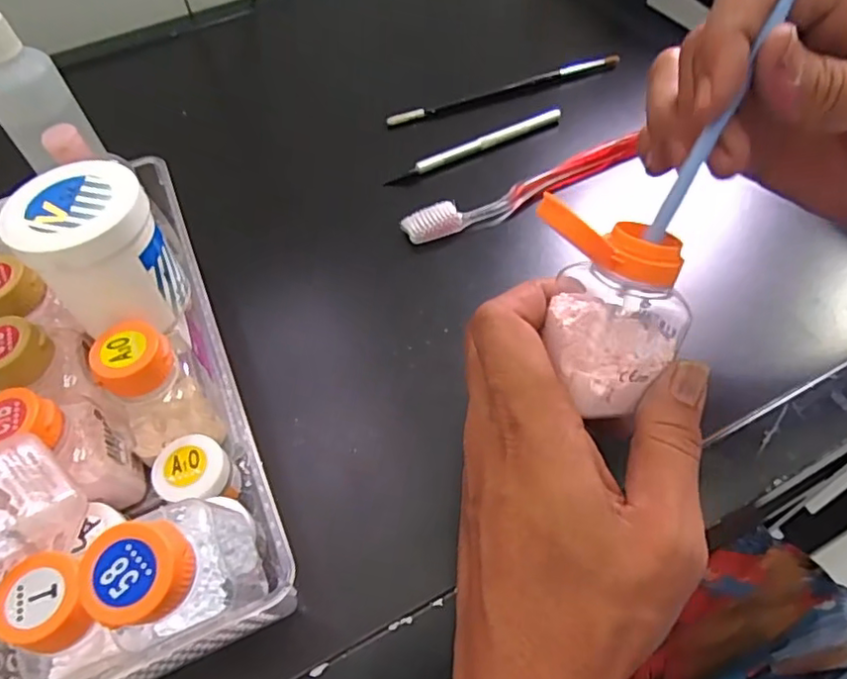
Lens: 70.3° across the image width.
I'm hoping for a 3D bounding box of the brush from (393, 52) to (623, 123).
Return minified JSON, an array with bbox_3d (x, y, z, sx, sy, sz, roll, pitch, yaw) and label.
[{"bbox_3d":[0.063,-0.189,0.458,0.185,0.012,0.006,-18,55,-9],"label":"brush"}]

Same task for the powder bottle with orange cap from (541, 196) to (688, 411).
[{"bbox_3d":[0.070,-0.014,0.227,0.049,0.073,0.038,1,25,1],"label":"powder bottle with orange cap"}]

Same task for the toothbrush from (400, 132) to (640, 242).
[{"bbox_3d":[0.068,-0.099,0.395,0.170,0.015,0.020,-23,56,-12],"label":"toothbrush"}]

